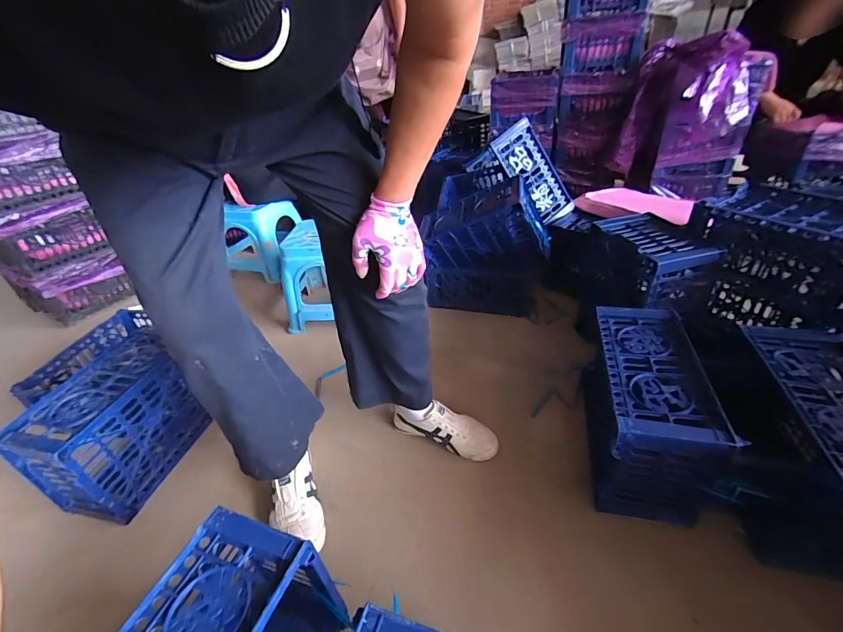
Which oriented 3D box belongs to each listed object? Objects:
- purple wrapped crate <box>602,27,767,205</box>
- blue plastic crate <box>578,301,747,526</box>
[{"bbox_3d":[0.876,-0.655,1.280,0.258,0.444,0.356,-26,40,-28],"label":"purple wrapped crate"},{"bbox_3d":[0.427,0.176,0.739,0.156,0.250,0.389,6,36,15],"label":"blue plastic crate"}]

